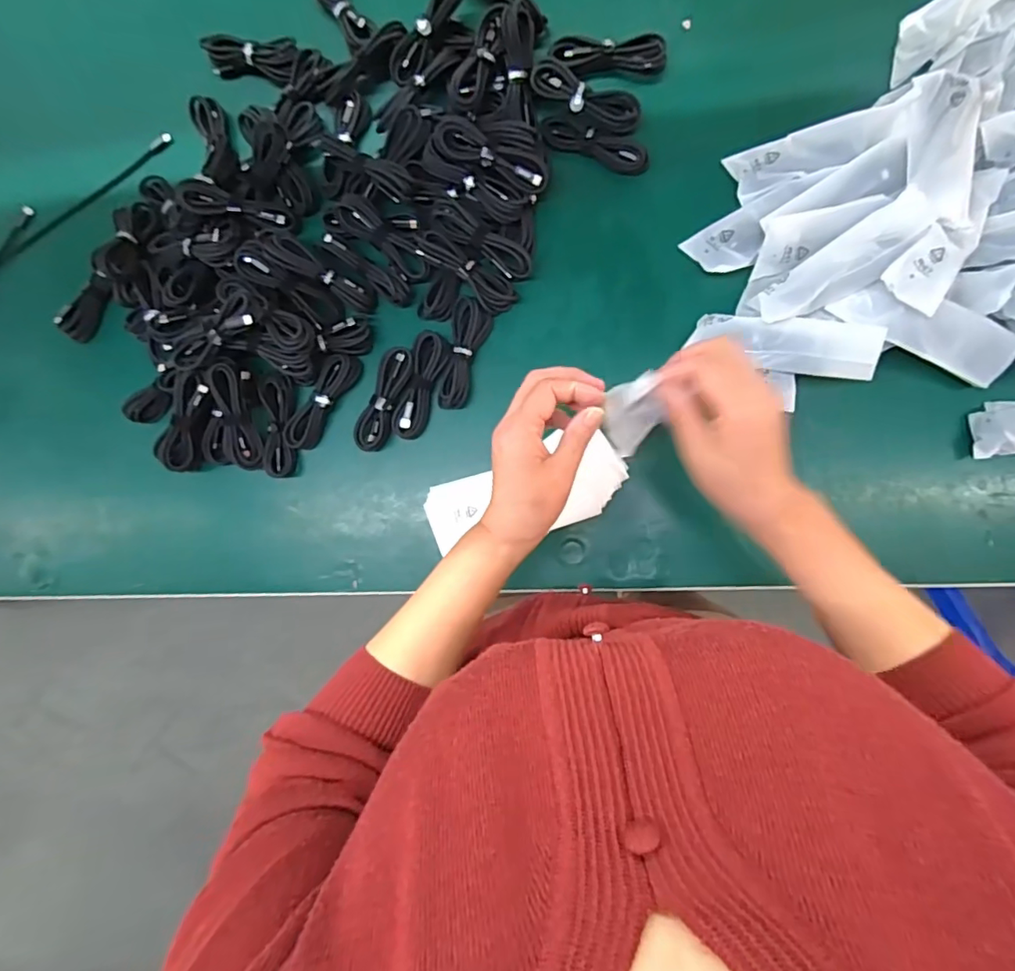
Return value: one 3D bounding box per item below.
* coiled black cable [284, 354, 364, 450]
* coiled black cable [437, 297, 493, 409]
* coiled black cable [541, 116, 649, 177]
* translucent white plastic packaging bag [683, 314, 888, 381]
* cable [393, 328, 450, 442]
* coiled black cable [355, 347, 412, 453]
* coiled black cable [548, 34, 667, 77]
[{"bbox_3d":[-0.196,-0.090,0.569,0.032,0.018,0.111,33,94,8],"label":"coiled black cable"},{"bbox_3d":[-0.048,-0.133,0.548,0.041,0.015,0.109,16,92,9],"label":"coiled black cable"},{"bbox_3d":[0.087,-0.341,0.539,0.109,0.019,0.032,23,93,9],"label":"coiled black cable"},{"bbox_3d":[0.240,-0.127,0.475,0.148,0.024,0.045,20,91,27],"label":"translucent white plastic packaging bag"},{"bbox_3d":[-0.089,-0.102,0.556,0.035,0.013,0.109,16,92,9],"label":"cable"},{"bbox_3d":[-0.128,-0.088,0.558,0.032,0.022,0.107,21,93,9],"label":"coiled black cable"},{"bbox_3d":[0.099,-0.424,0.533,0.110,0.022,0.037,0,89,9],"label":"coiled black cable"}]

